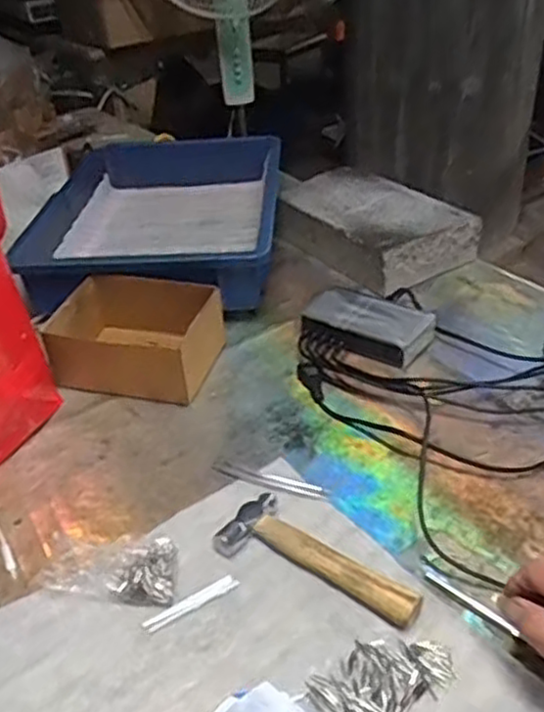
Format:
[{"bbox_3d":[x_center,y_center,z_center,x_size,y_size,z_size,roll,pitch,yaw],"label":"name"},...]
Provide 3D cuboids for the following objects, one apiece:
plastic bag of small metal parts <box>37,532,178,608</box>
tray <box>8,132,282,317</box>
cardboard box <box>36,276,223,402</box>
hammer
[{"bbox_3d":[-0.119,0.151,0.539,0.090,0.036,0.056,-3,35,3],"label":"plastic bag of small metal parts"},{"bbox_3d":[-0.137,-0.178,0.953,0.286,0.102,0.408,-4,35,2],"label":"tray"},{"bbox_3d":[-0.139,-0.018,0.748,0.156,0.077,0.115,5,36,14],"label":"cardboard box"},{"bbox_3d":[0.038,0.151,0.538,0.156,0.016,0.058,19,42,30],"label":"hammer"}]

